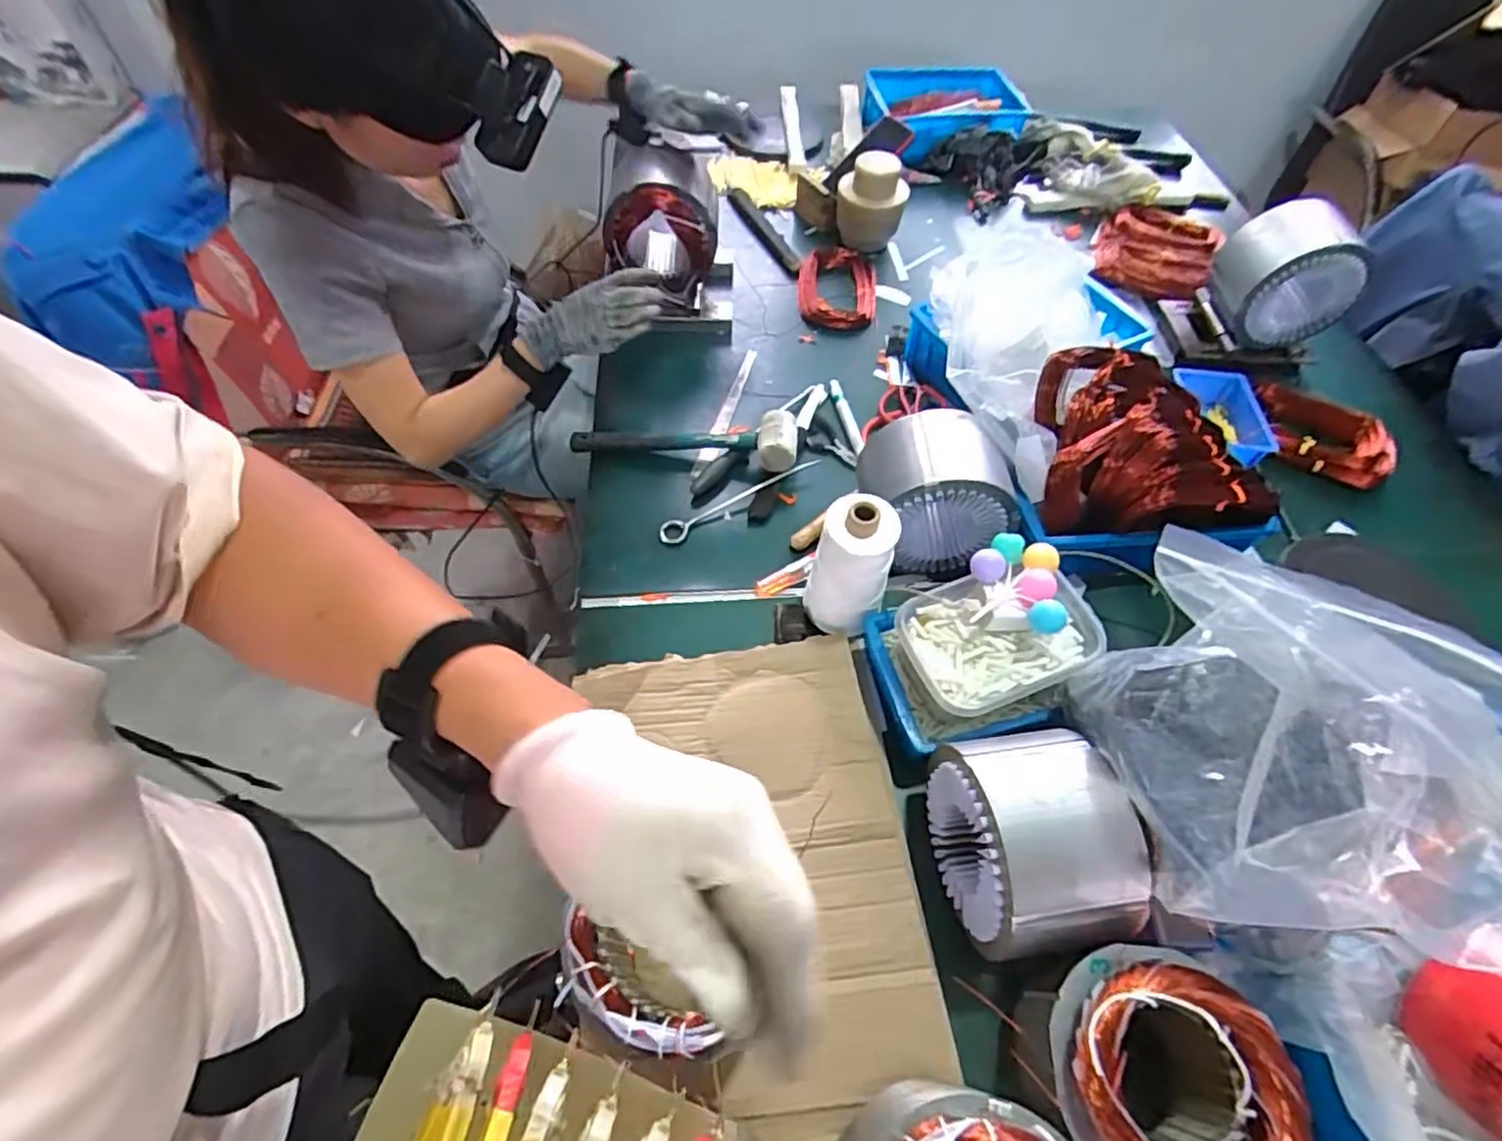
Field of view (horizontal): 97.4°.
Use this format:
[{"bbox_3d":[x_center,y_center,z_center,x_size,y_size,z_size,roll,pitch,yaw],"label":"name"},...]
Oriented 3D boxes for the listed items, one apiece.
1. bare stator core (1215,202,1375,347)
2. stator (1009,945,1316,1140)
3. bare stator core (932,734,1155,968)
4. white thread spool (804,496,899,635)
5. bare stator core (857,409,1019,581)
[{"bbox_3d":[0.740,-0.402,0.906,0.150,0.149,0.092,1,57,-1],"label":"bare stator core"},{"bbox_3d":[0.265,0.344,0.453,0.128,0.137,0.139,1,57,-2],"label":"stator"},{"bbox_3d":[0.214,0.217,0.526,0.112,0.144,0.157,-6,57,-6],"label":"bare stator core"},{"bbox_3d":[0.096,0.001,0.646,0.081,0.156,0.069,15,57,7],"label":"white thread spool"},{"bbox_3d":[0.192,-0.086,0.717,0.137,0.161,0.119,-6,57,-6],"label":"bare stator core"}]

